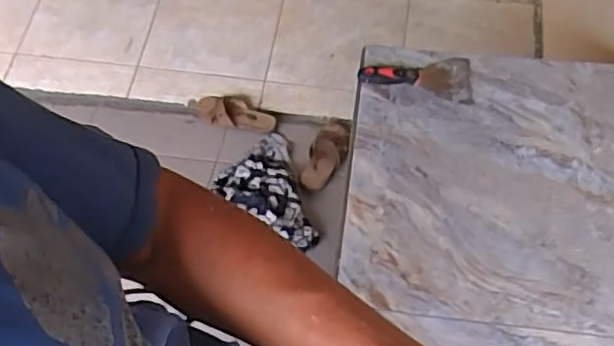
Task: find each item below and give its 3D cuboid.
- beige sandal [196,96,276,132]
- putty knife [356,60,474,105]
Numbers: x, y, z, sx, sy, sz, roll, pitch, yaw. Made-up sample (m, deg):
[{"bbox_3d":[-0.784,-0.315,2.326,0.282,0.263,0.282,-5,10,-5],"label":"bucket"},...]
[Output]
[{"bbox_3d":[-0.214,-0.172,1.903,0.251,0.066,0.107,11,68,2],"label":"beige sandal"},{"bbox_3d":[0.199,-0.172,1.183,0.203,0.021,0.084,2,68,-2],"label":"putty knife"}]

